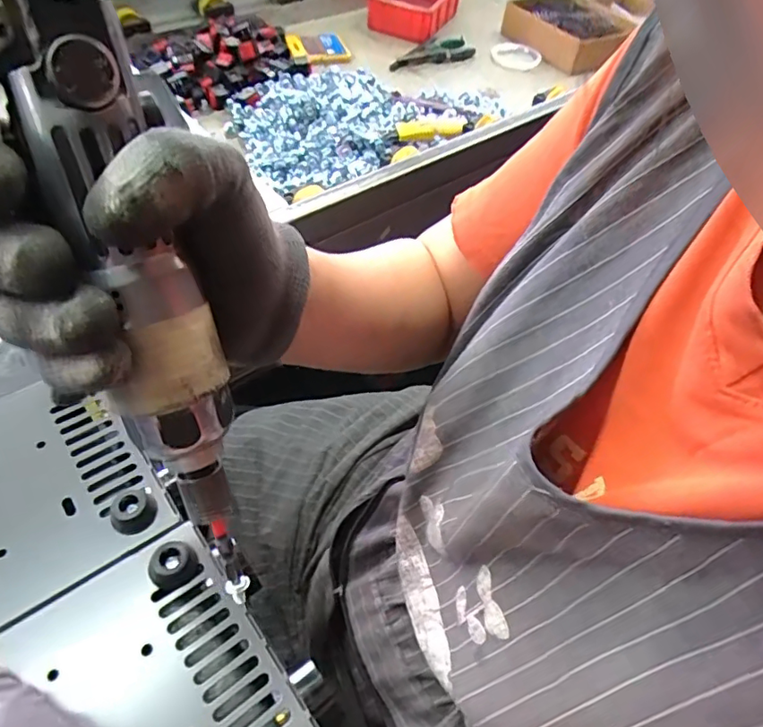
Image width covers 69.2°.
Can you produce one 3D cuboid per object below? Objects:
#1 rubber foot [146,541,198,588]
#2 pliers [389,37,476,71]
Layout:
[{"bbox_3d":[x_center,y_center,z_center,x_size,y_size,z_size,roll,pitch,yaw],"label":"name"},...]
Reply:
[{"bbox_3d":[-0.117,0.111,0.308,0.025,0.014,0.025,3,52,-4],"label":"rubber foot"},{"bbox_3d":[0.085,-0.556,0.992,0.190,0.013,0.062,-23,58,-22],"label":"pliers"}]

